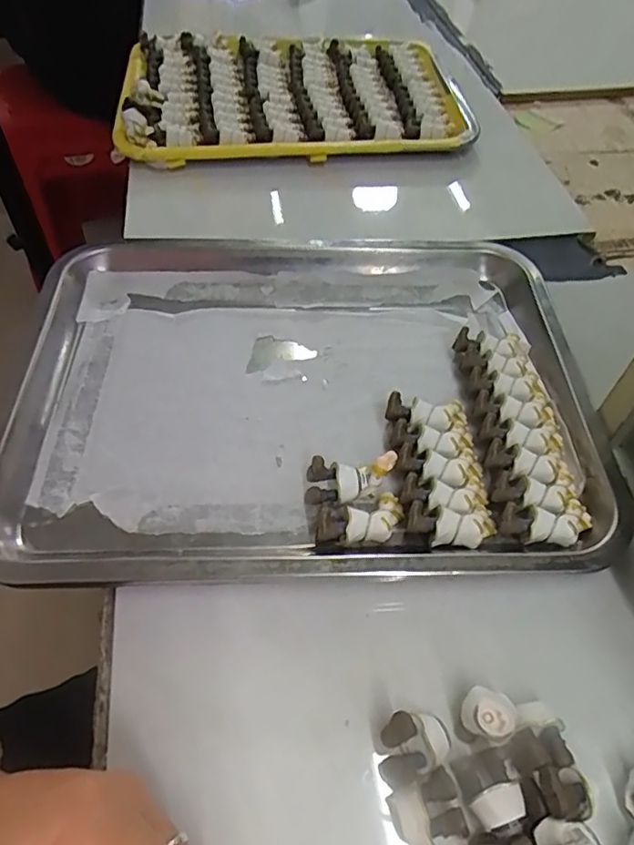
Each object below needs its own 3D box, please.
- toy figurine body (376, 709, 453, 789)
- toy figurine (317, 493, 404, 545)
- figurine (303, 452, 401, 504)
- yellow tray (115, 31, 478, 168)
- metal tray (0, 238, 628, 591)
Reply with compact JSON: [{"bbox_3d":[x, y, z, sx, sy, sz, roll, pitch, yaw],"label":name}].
[{"bbox_3d":[0.041,0.139,0.242,0.035,0.022,0.023,-23,57,-17],"label":"toy figurine body"},{"bbox_3d":[0.022,0.052,0.294,0.052,0.020,0.025,-7,53,-24],"label":"toy figurine"},{"bbox_3d":[0.018,0.030,0.303,0.052,0.019,0.021,-14,55,2],"label":"figurine"},{"bbox_3d":[-0.031,-0.357,0.589,0.341,0.027,0.264,-5,53,-5],"label":"yellow tray"},{"bbox_3d":[-0.015,-0.028,0.351,0.353,0.033,0.253,-2,53,-2],"label":"metal tray"}]

